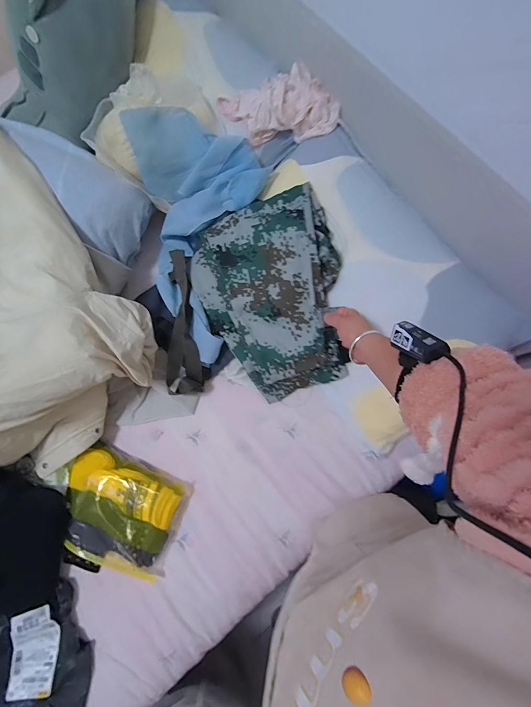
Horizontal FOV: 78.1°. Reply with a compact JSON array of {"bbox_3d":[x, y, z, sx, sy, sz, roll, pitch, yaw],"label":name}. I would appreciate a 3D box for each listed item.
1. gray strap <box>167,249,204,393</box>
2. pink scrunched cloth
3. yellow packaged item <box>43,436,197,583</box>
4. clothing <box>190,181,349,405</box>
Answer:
[{"bbox_3d":[-0.178,-0.063,0.722,0.067,0.108,0.293,-3,78,1],"label":"gray strap"},{"bbox_3d":[0.031,-0.548,0.721,0.247,0.064,0.143,-4,78,1],"label":"pink scrunched cloth"},{"bbox_3d":[-0.308,0.318,0.675,0.260,0.066,0.196,25,80,6],"label":"yellow packaged item"},{"bbox_3d":[0.016,-0.122,0.691,0.290,0.156,0.397,-19,78,-3],"label":"clothing"}]

